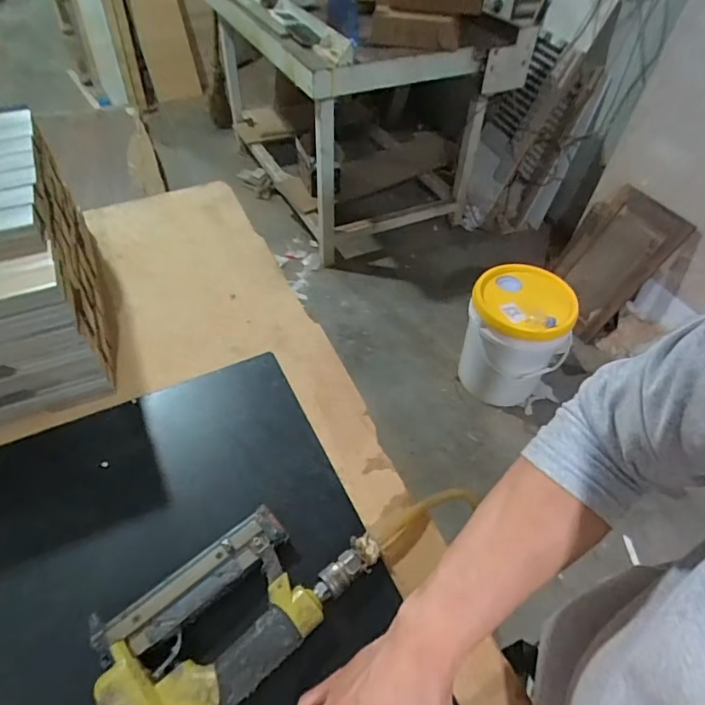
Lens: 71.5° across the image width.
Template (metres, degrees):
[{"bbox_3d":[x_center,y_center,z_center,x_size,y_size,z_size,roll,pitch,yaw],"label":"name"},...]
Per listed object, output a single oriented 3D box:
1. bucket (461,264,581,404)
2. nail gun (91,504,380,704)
[{"bbox_3d":[0.506,-0.050,1.553,0.292,0.352,0.308,1,48,-1],"label":"bucket"},{"bbox_3d":[-0.100,0.221,0.428,0.141,0.040,0.240,37,58,26],"label":"nail gun"}]

